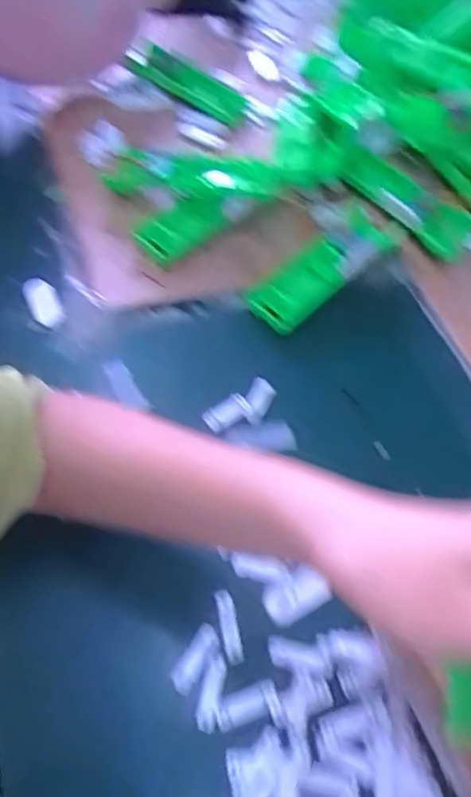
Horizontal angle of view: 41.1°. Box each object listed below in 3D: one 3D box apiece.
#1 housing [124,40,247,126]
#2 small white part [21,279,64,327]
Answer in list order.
[{"bbox_3d":[-0.054,-0.357,0.706,0.157,0.017,0.049,37,60,19],"label":"housing"},{"bbox_3d":[-0.161,-0.082,0.528,0.023,0.006,0.051,-24,60,-20],"label":"small white part"}]

